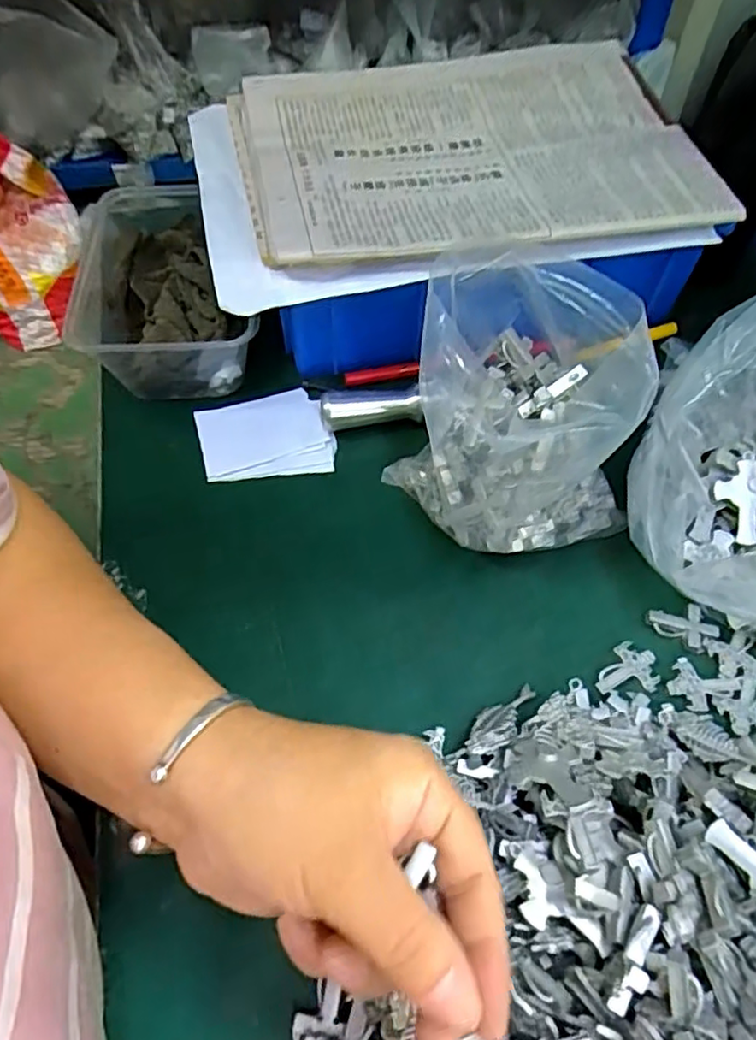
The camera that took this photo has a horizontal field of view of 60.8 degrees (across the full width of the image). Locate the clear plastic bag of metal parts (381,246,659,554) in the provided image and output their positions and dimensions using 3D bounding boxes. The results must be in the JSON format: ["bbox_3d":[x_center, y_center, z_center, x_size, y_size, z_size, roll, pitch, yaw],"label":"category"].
[{"bbox_3d":[0.071,-0.044,0.324,0.104,0.133,0.092,-19,59,-14],"label":"clear plastic bag of metal parts"}]

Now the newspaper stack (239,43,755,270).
[{"bbox_3d":[0.050,-0.234,0.400,0.264,0.026,0.197,-8,57,-7],"label":"newspaper stack"}]

